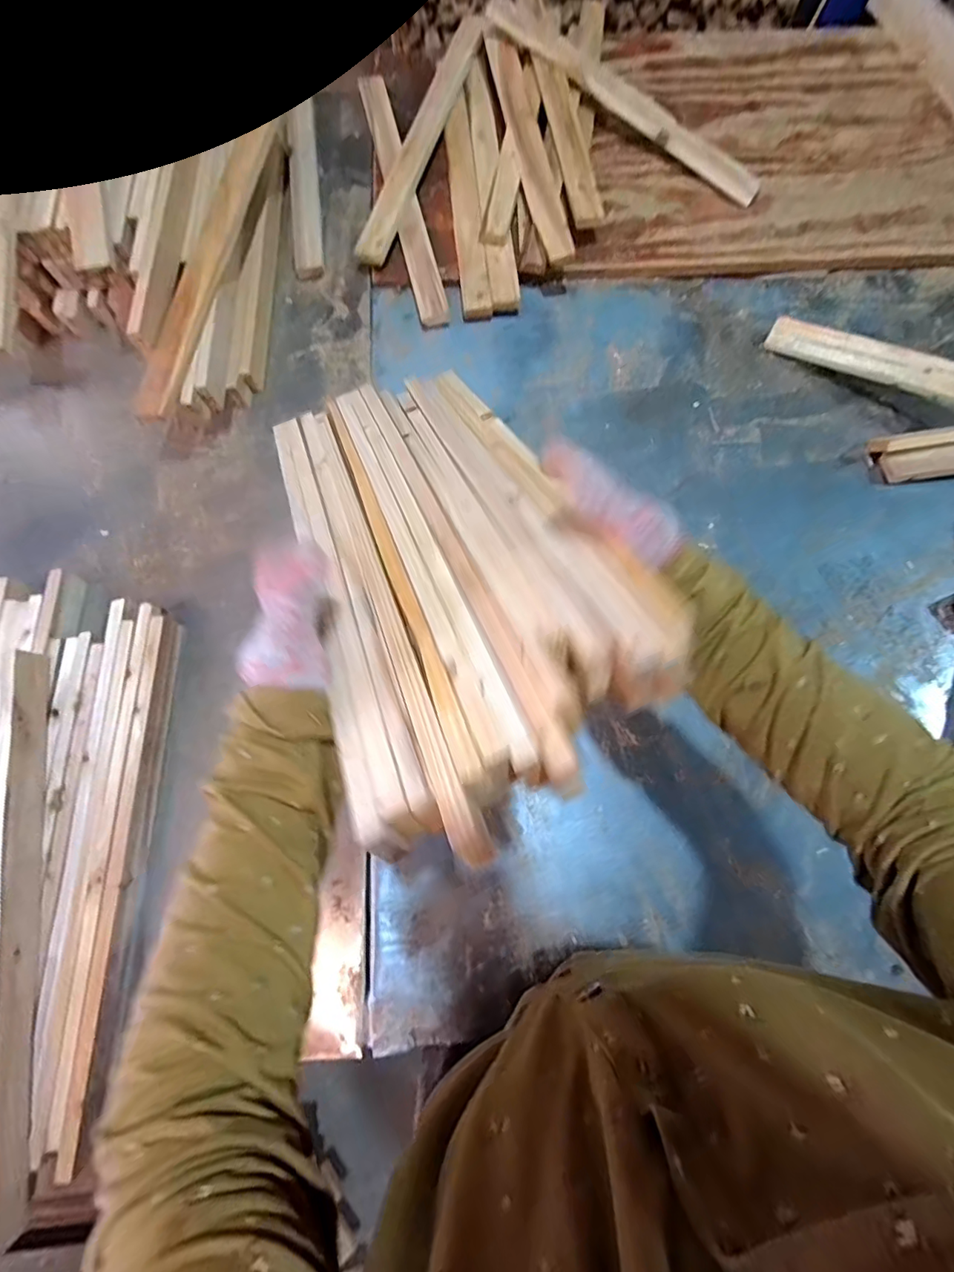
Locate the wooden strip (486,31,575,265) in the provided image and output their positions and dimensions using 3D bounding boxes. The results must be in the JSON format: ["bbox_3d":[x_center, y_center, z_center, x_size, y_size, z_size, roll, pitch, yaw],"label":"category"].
[{"bbox_3d":[0.074,-0.714,0.716,0.041,0.019,0.449,-10,75,-2],"label":"wooden strip"}]

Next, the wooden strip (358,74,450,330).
[{"bbox_3d":[-0.111,-0.649,0.735,0.040,0.021,0.466,-14,75,-3],"label":"wooden strip"}]

